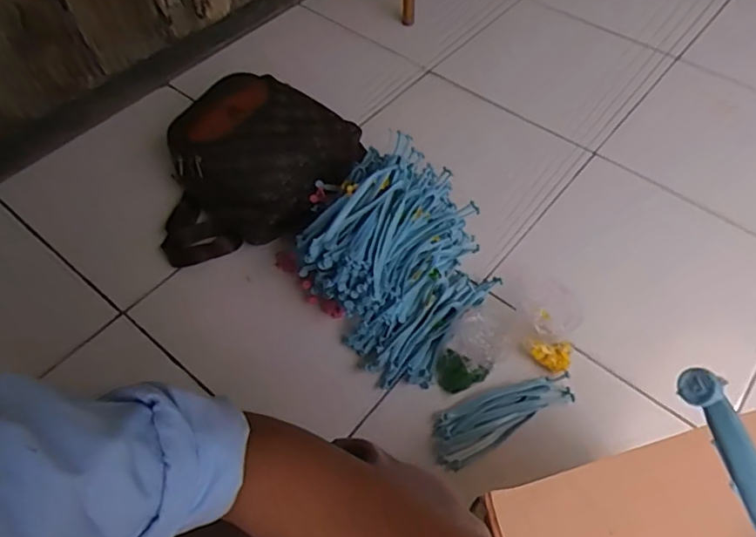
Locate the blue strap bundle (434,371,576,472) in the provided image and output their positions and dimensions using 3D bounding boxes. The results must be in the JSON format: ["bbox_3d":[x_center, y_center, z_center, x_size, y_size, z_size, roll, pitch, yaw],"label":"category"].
[{"bbox_3d":[0.174,0.198,0.776,0.208,0.025,0.071,-22,59,-16],"label":"blue strap bundle"}]

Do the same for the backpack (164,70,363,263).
[{"bbox_3d":[-0.207,-0.191,0.936,0.347,0.149,0.263,-17,57,-12],"label":"backpack"}]

